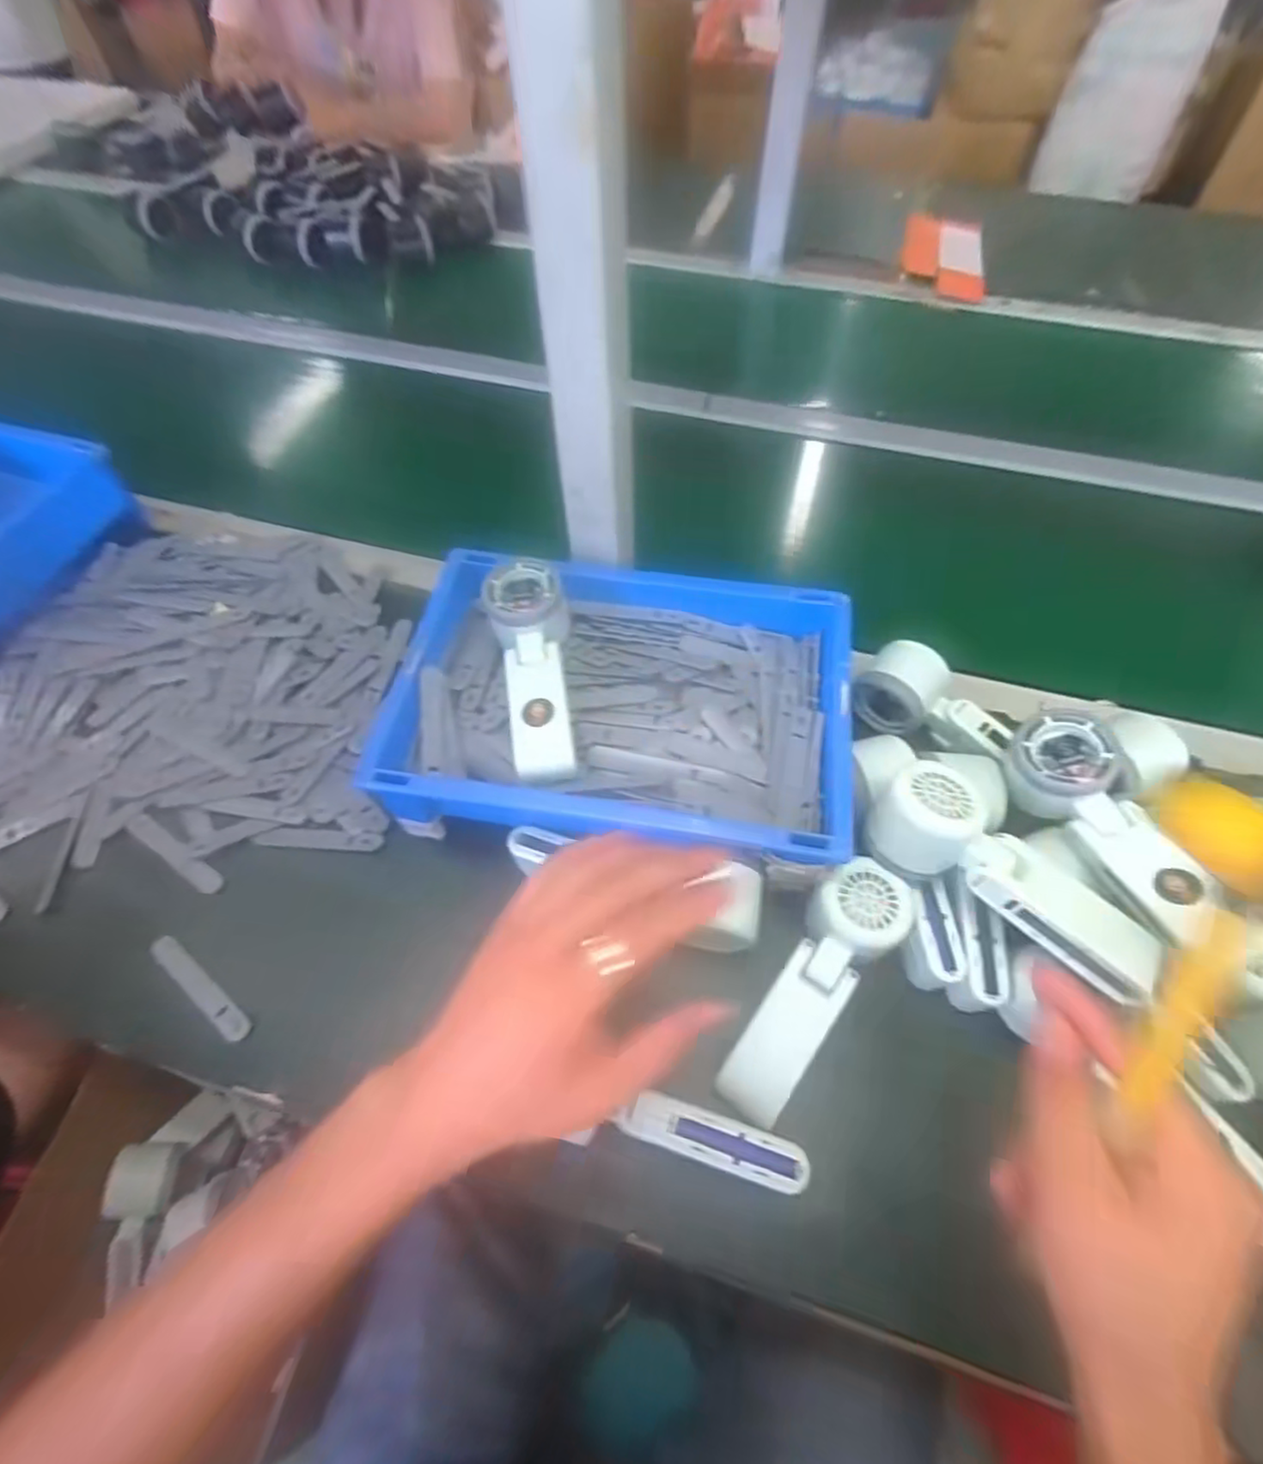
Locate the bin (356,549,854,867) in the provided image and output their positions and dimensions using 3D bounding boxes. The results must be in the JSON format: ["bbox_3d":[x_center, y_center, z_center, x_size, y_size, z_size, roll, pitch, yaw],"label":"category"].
[{"bbox_3d":[-0.004,-0.021,0.489,0.307,0.074,0.238,8,58,5],"label":"bin"}]

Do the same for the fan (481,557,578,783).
[{"bbox_3d":[-0.067,-0.045,0.472,0.055,0.049,0.167,-9,58,-6],"label":"fan"}]

